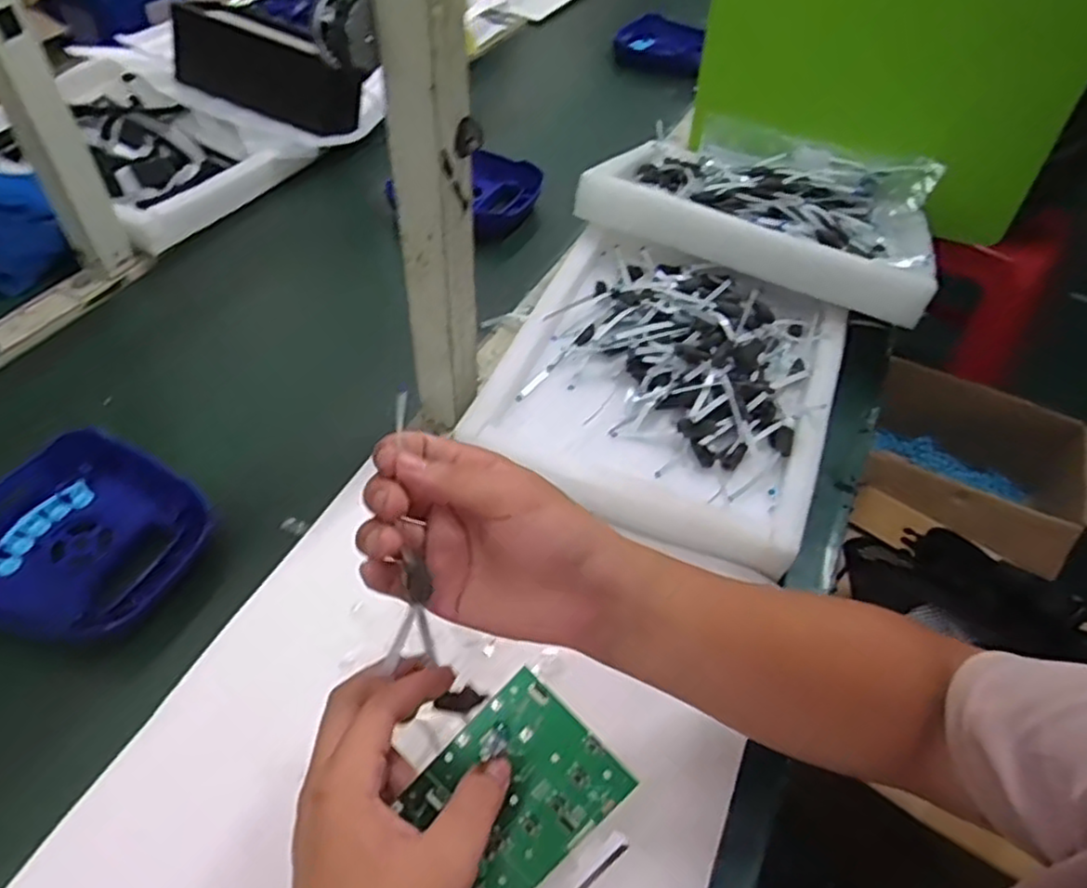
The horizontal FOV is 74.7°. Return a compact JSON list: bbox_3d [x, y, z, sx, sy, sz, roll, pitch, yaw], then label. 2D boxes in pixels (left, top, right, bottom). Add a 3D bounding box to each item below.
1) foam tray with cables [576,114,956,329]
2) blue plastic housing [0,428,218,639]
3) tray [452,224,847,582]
[{"bbox_3d":[0.249,-0.271,0.786,0.345,0.070,0.269,21,51,14],"label":"foam tray with cables"},{"bbox_3d":[-0.365,0.074,0.555,0.190,0.033,0.157,23,51,16],"label":"blue plastic housing"},{"bbox_3d":[0.113,-0.063,0.659,0.288,0.058,0.306,19,50,13],"label":"tray"}]

